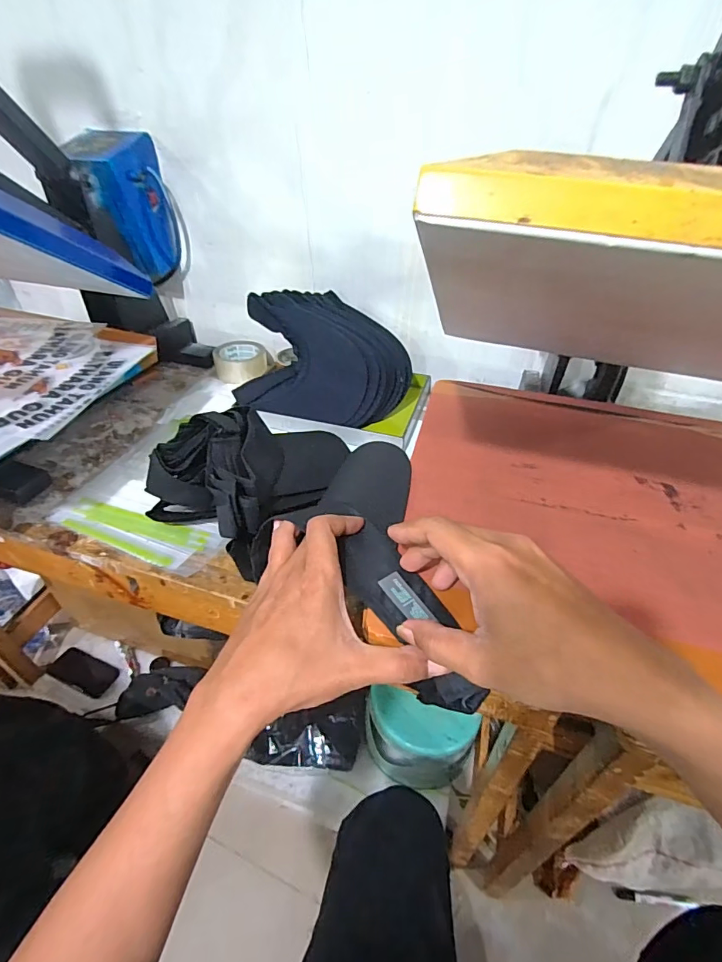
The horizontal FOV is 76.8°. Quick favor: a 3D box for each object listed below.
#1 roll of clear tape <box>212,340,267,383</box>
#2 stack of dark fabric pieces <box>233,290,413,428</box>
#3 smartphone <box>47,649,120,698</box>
[{"bbox_3d":[-0.238,-0.237,0.905,0.099,0.047,0.099,1,40,-1],"label":"roll of clear tape"},{"bbox_3d":[-0.059,-0.212,0.756,0.273,0.167,0.159,4,40,3],"label":"stack of dark fabric pieces"},{"bbox_3d":[-0.705,0.484,1.158,0.177,0.015,0.081,19,35,13],"label":"smartphone"}]

